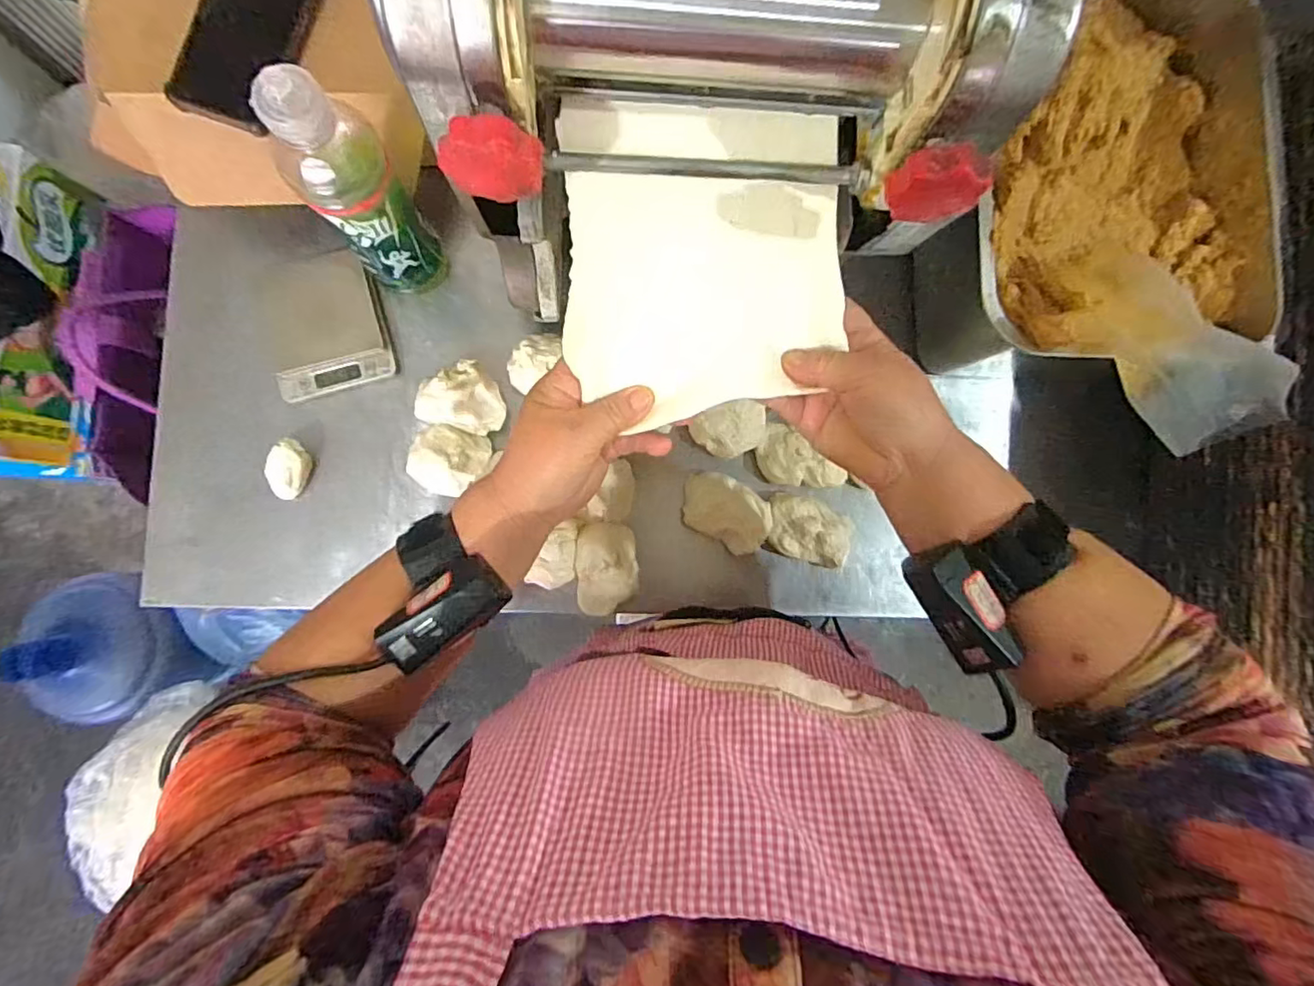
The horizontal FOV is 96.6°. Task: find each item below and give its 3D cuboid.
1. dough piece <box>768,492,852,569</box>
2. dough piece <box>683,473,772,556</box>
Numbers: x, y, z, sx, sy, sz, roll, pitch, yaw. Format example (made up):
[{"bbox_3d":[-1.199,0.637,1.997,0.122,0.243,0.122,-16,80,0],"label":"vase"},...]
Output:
[{"bbox_3d":[0.143,0.035,0.557,0.079,0.046,0.058,14,84,-4],"label":"dough piece"},{"bbox_3d":[0.065,0.018,0.557,0.086,0.046,0.055,33,84,-2],"label":"dough piece"}]

